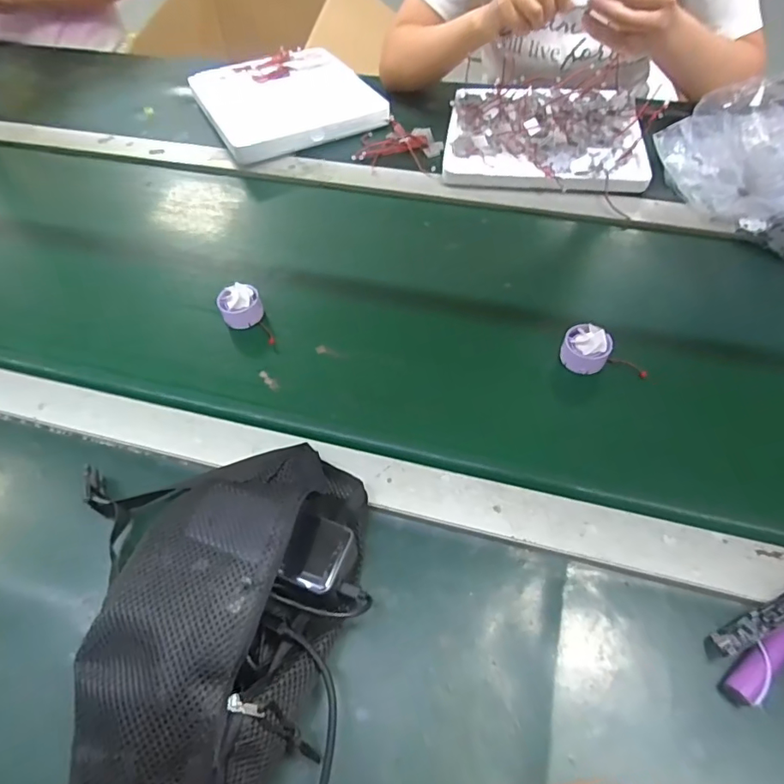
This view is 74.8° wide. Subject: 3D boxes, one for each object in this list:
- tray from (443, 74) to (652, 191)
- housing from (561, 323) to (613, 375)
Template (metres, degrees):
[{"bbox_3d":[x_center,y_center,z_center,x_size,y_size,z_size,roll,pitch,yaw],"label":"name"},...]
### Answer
[{"bbox_3d":[0.219,-0.381,0.742,0.275,0.073,0.241,6,56,7],"label":"tray"},{"bbox_3d":[0.203,-0.045,0.538,0.047,0.036,0.039,30,62,21],"label":"housing"}]

